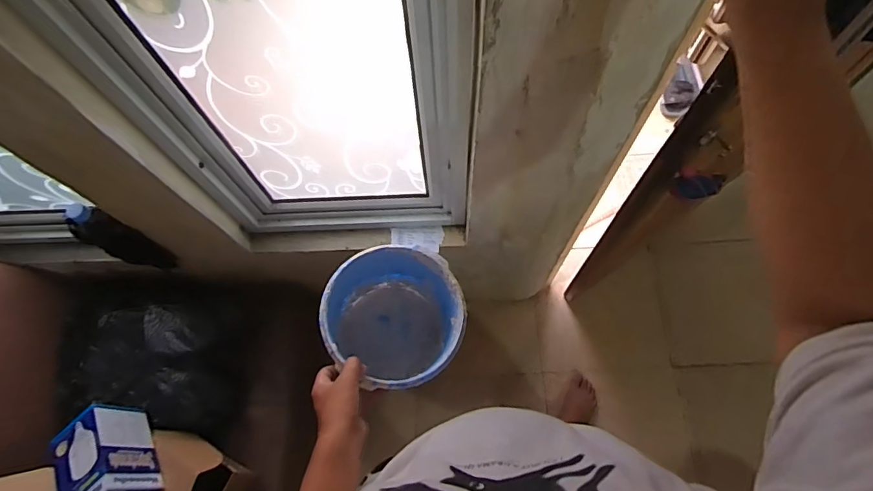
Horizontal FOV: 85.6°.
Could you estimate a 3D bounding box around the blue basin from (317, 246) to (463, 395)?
[{"bbox_3d":[-0.062,0.134,0.807,0.209,0.231,0.219,-1,68,3],"label":"blue basin"}]

